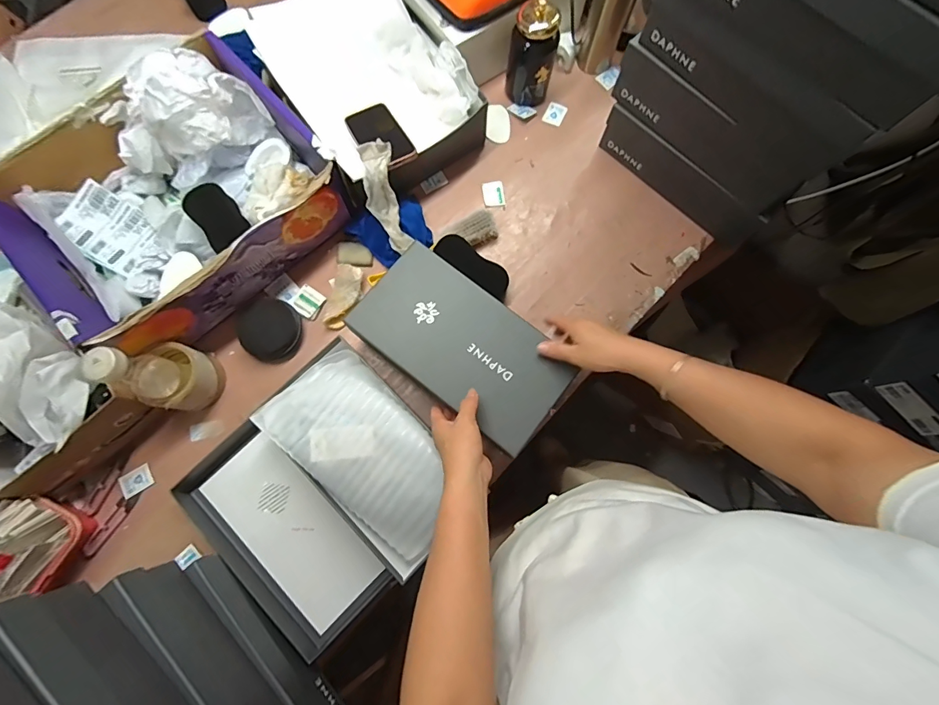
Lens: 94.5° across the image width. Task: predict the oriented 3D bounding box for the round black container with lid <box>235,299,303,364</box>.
[{"bbox_3d":[-0.308,-0.037,0.672,0.088,0.020,0.102,-35,80,-8],"label":"round black container with lid"}]

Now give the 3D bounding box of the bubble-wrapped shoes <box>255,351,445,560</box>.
[{"bbox_3d":[-0.132,0.131,0.584,0.268,0.074,0.142,44,80,8],"label":"bubble-wrapped shoes"}]

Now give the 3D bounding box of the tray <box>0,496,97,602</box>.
[{"bbox_3d":[-0.578,0.254,0.561,0.101,0.094,0.124,17,77,2],"label":"tray"}]

